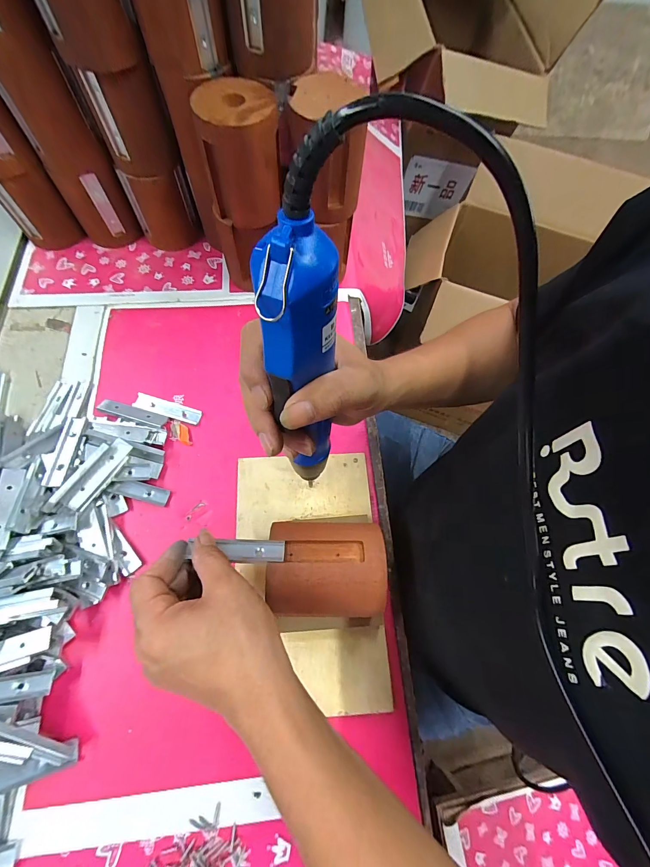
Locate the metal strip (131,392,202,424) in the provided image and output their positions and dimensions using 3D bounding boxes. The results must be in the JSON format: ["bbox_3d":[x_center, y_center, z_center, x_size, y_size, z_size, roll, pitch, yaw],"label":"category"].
[{"bbox_3d":[-0.187,-0.029,0.406,0.080,0.005,0.019,16,68,3],"label":"metal strip"}]

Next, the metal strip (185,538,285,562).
[{"bbox_3d":[-0.072,0.095,0.280,0.077,0.009,0.018,5,68,-1],"label":"metal strip"}]

